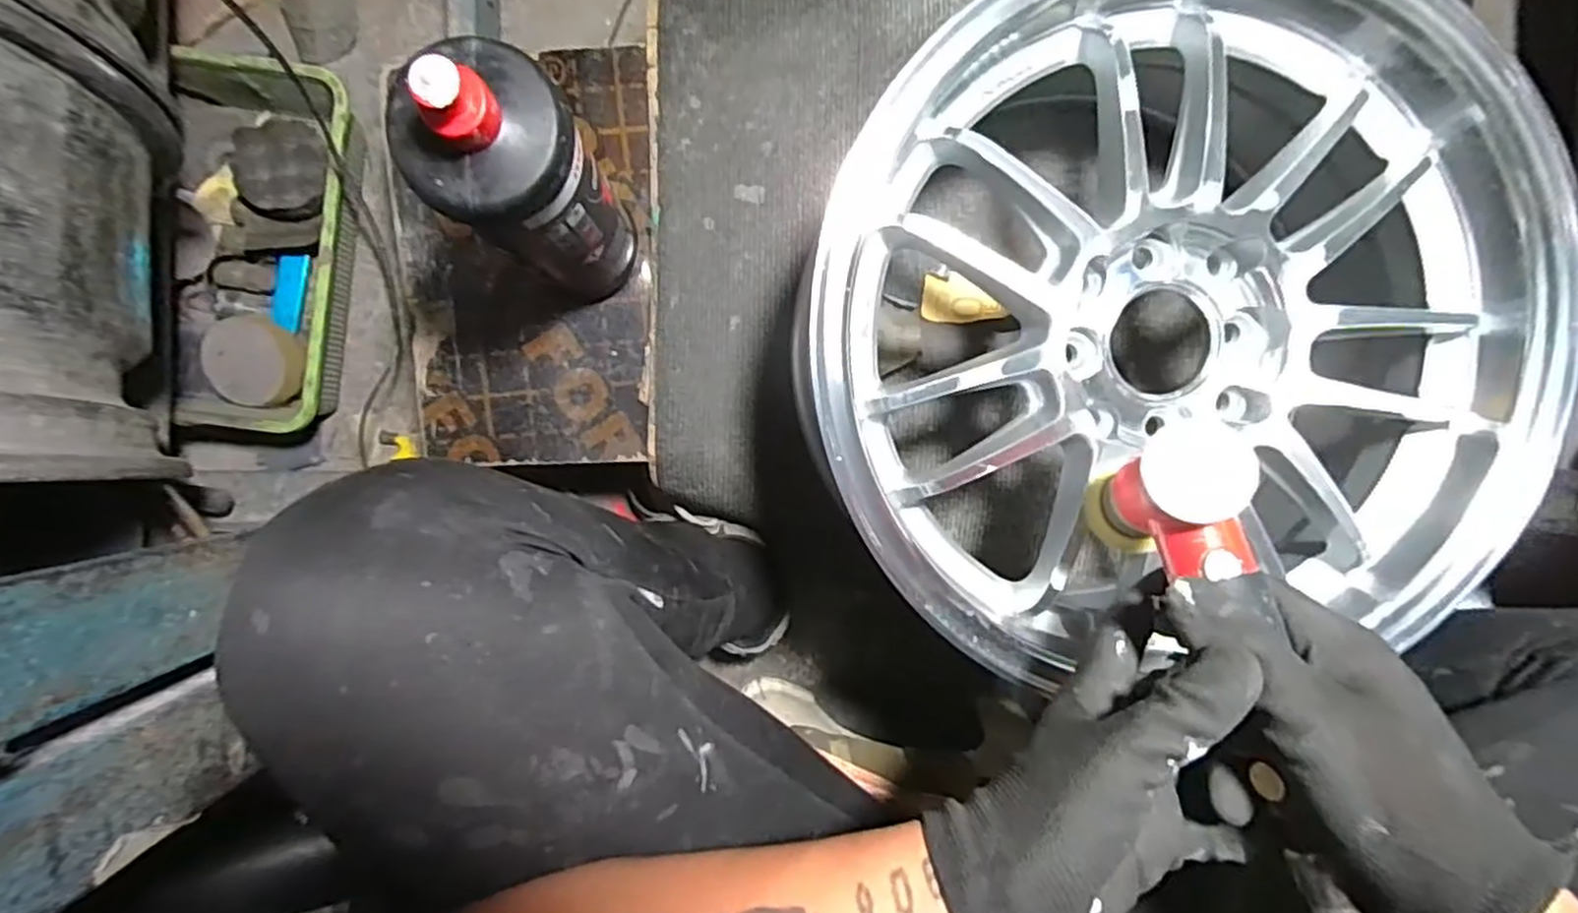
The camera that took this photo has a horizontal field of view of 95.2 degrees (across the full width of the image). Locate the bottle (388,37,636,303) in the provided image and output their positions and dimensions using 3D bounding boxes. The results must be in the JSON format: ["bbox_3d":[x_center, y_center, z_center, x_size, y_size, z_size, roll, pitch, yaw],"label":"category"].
[{"bbox_3d":[-0.142,-0.152,0.420,0.064,0.264,0.083,40,89,-5],"label":"bottle"}]

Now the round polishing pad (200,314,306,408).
[{"bbox_3d":[-0.485,-0.087,0.651,0.078,0.023,0.078,0,92,-4],"label":"round polishing pad"}]

